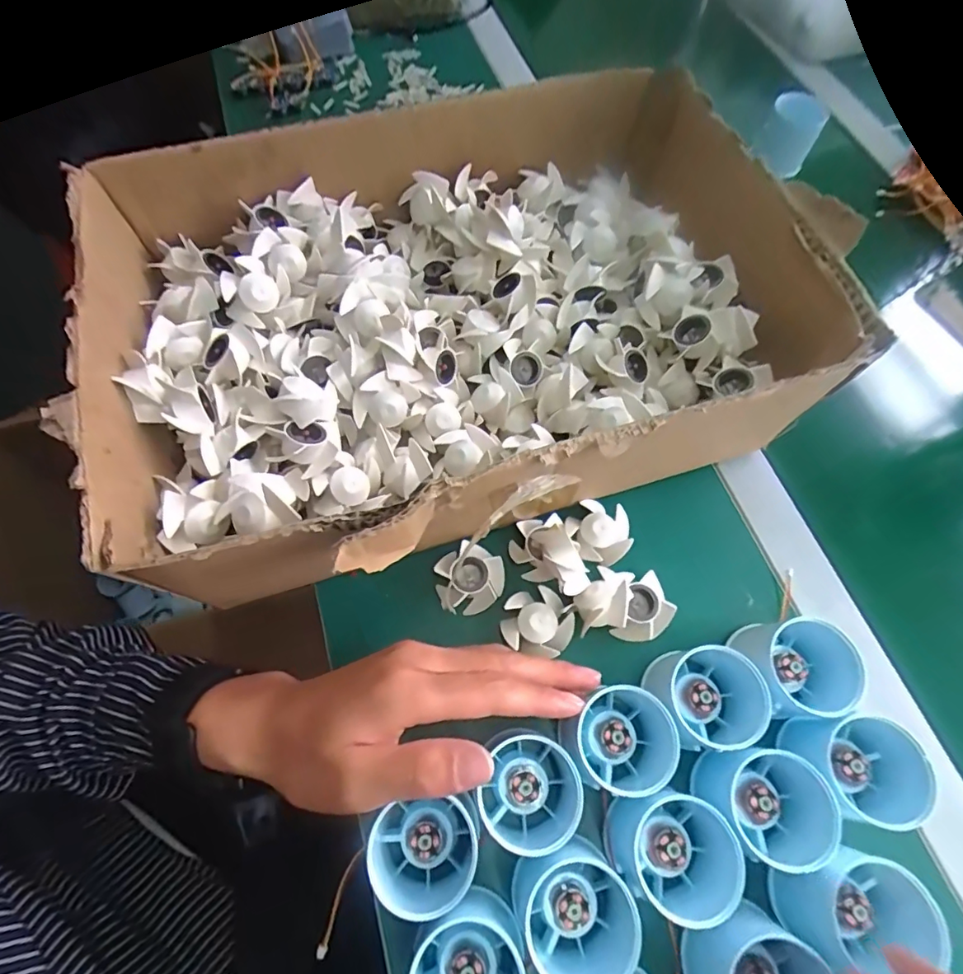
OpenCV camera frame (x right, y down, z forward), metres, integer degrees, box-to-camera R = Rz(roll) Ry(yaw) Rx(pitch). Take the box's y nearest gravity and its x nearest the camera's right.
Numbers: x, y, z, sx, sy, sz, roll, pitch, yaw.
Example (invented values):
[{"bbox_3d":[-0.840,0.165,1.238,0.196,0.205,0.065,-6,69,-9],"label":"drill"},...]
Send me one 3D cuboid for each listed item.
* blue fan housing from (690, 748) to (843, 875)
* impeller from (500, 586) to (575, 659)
[{"bbox_3d":[0.150,0.169,0.272,0.055,0.041,0.052,1,65,-2],"label":"blue fan housing"},{"bbox_3d":[0.036,0.084,0.324,0.043,0.016,0.038,18,66,6],"label":"impeller"}]

